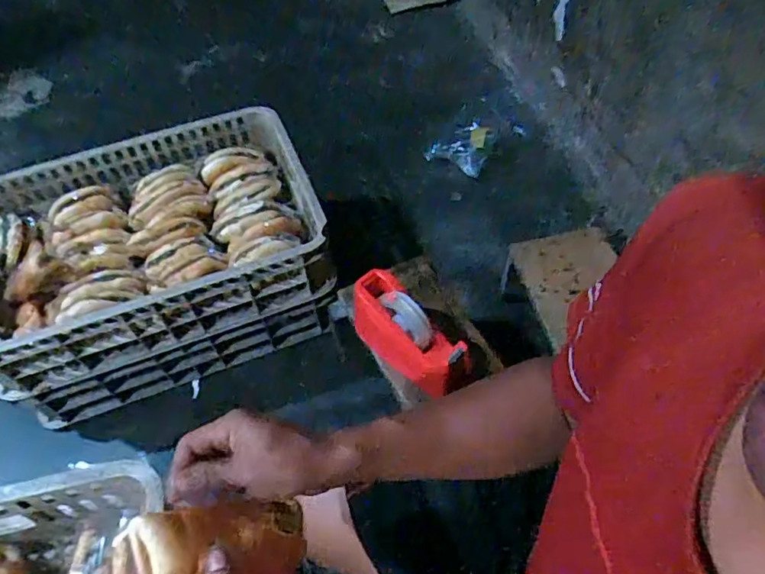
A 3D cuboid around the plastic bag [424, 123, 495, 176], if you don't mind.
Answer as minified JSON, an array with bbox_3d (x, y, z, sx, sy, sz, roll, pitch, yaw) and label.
[{"bbox_3d":[0.186,-0.336,1.307,0.146,0.122,0.046,19,26,0],"label":"plastic bag"}]

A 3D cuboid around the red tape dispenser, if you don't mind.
[{"bbox_3d":[0.037,0.069,0.790,0.203,0.119,0.060,38,35,19],"label":"red tape dispenser"}]

